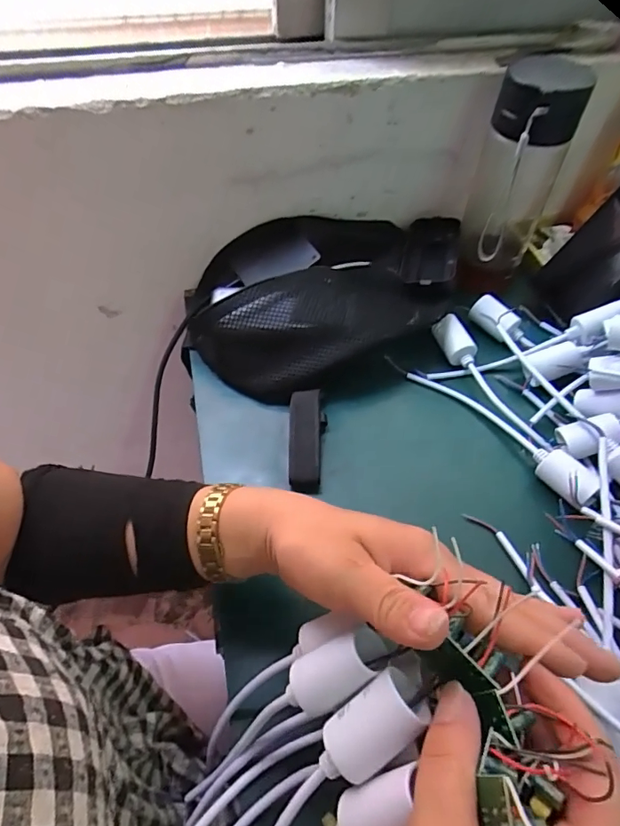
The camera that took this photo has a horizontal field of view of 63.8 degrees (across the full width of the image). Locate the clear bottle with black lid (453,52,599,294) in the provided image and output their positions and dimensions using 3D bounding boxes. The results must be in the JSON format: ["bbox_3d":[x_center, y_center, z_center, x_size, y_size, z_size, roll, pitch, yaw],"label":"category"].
[{"bbox_3d":[0.184,-0.213,0.454,0.078,0.173,0.079,24,56,7],"label":"clear bottle with black lid"}]

